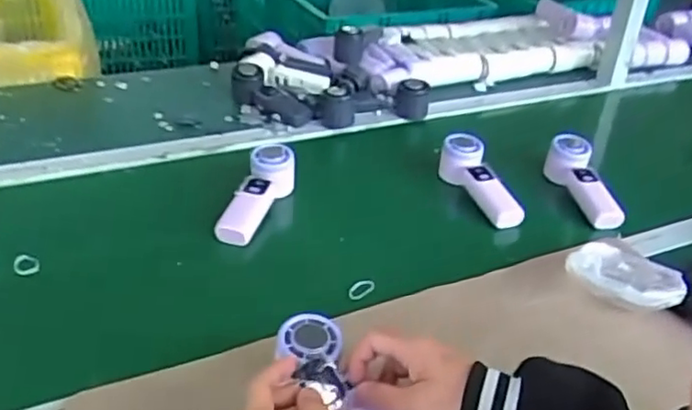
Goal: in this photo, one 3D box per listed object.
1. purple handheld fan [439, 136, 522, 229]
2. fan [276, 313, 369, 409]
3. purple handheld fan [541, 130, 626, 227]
[{"bbox_3d":[0.188,-0.028,0.904,0.057,0.056,0.171,-12,50,-23],"label":"purple handheld fan"},{"bbox_3d":[0.004,0.153,0.517,0.058,0.033,0.163,-21,59,-34],"label":"fan"},{"bbox_3d":[0.330,-0.040,0.914,0.062,0.053,0.177,0,33,-6],"label":"purple handheld fan"}]

